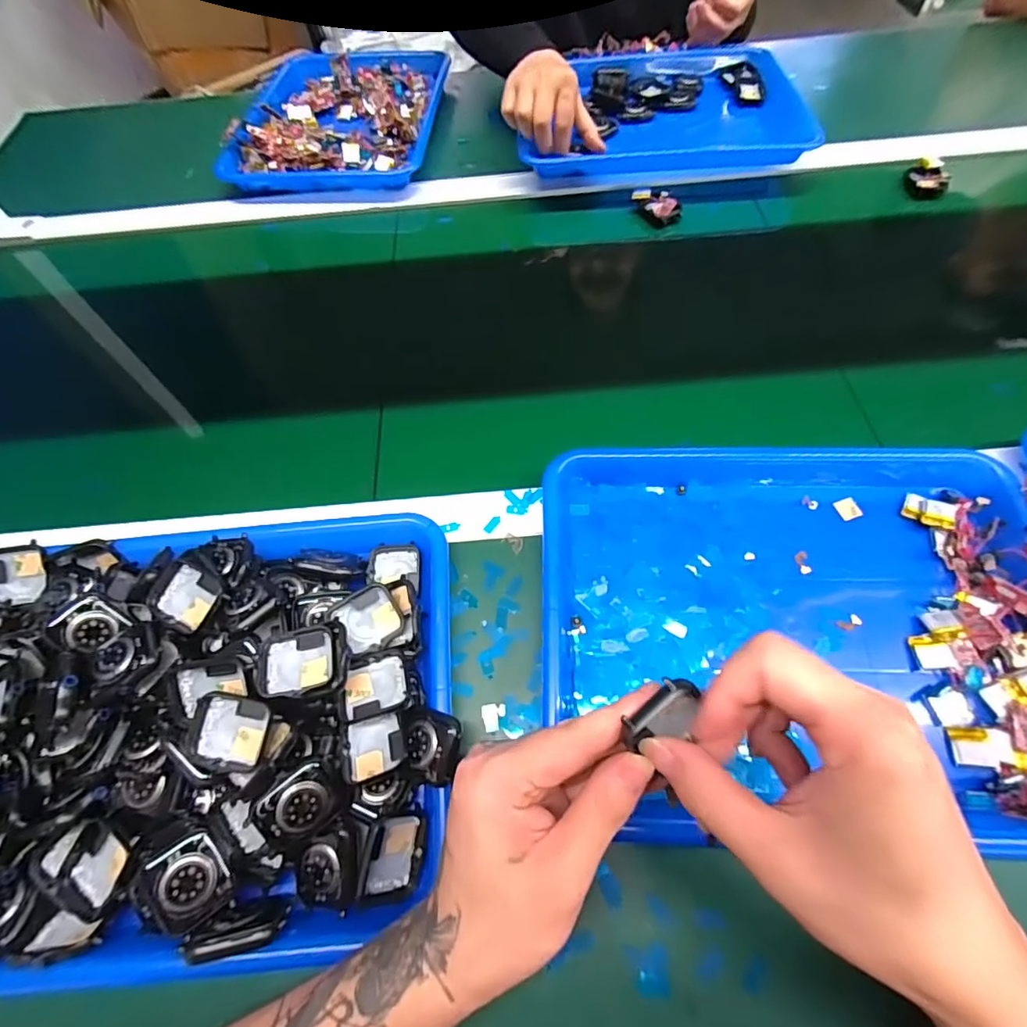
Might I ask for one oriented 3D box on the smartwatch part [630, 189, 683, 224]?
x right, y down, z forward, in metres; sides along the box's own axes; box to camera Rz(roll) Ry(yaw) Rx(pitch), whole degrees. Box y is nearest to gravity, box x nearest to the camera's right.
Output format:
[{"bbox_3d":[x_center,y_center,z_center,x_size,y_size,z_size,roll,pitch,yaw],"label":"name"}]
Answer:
[{"bbox_3d":[0.160,-0.344,0.563,0.037,0.013,0.055,-35,67,-14],"label":"smartwatch part"}]

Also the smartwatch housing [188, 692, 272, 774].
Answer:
[{"bbox_3d":[-0.155,0.121,0.278,0.043,0.013,0.037,4,63,5],"label":"smartwatch housing"}]

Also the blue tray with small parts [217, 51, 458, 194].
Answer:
[{"bbox_3d":[-0.217,-0.513,0.648,0.242,0.028,0.287,2,63,4],"label":"blue tray with small parts"}]

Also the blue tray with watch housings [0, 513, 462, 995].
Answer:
[{"bbox_3d":[-0.203,0.118,0.301,0.330,0.058,0.252,-5,63,1],"label":"blue tray with watch housings"}]

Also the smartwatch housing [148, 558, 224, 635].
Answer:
[{"bbox_3d":[-0.202,0.052,0.312,0.041,0.013,0.035,36,76,2],"label":"smartwatch housing"}]

